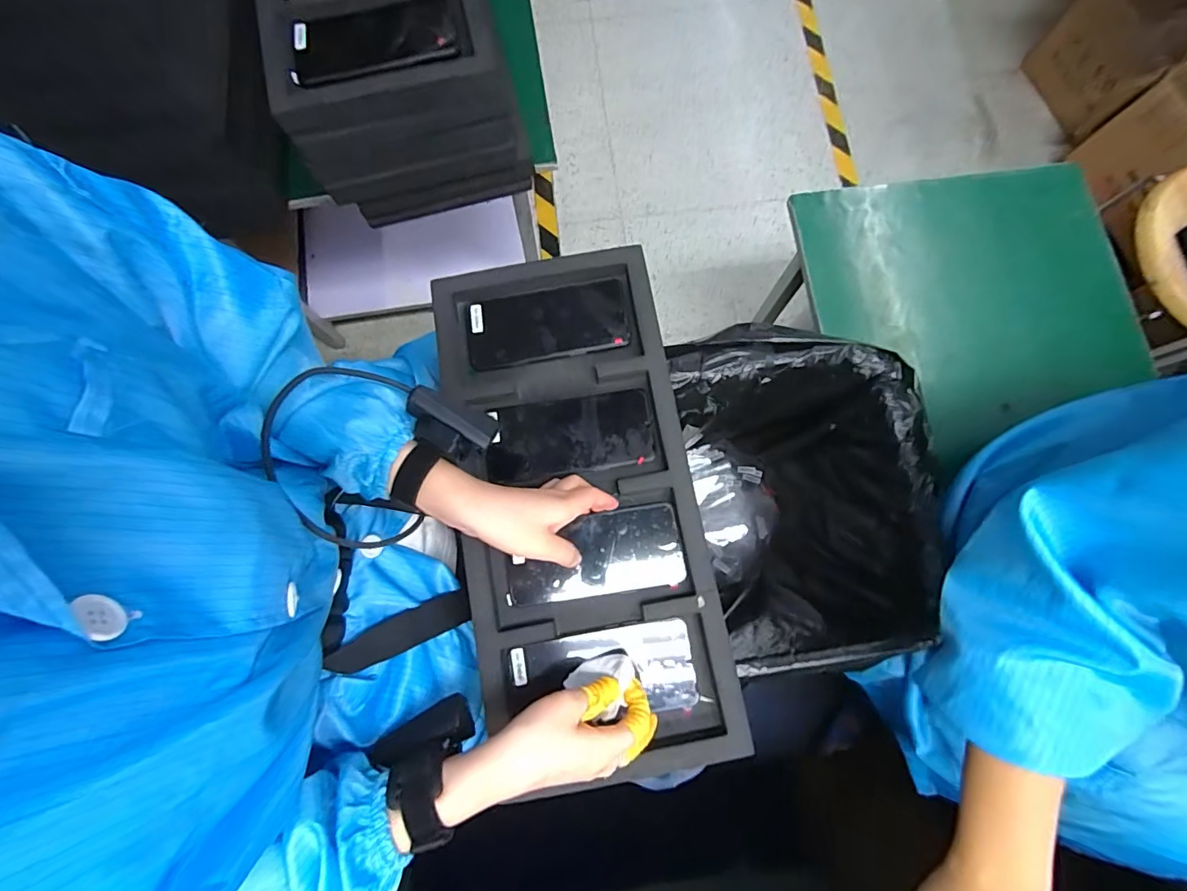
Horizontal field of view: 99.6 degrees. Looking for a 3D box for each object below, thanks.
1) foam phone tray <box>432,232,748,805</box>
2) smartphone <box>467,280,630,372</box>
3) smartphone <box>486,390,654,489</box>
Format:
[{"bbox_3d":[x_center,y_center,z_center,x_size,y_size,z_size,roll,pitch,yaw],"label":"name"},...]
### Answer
[{"bbox_3d":[-0.017,0.047,0.474,0.228,0.034,0.482,-14,79,-2],"label":"foam phone tray"},{"bbox_3d":[-0.047,-0.123,0.513,0.163,0.012,0.073,-11,80,-1],"label":"smartphone"},{"bbox_3d":[-0.024,-0.008,0.488,0.159,0.006,0.073,-9,80,-1],"label":"smartphone"}]

